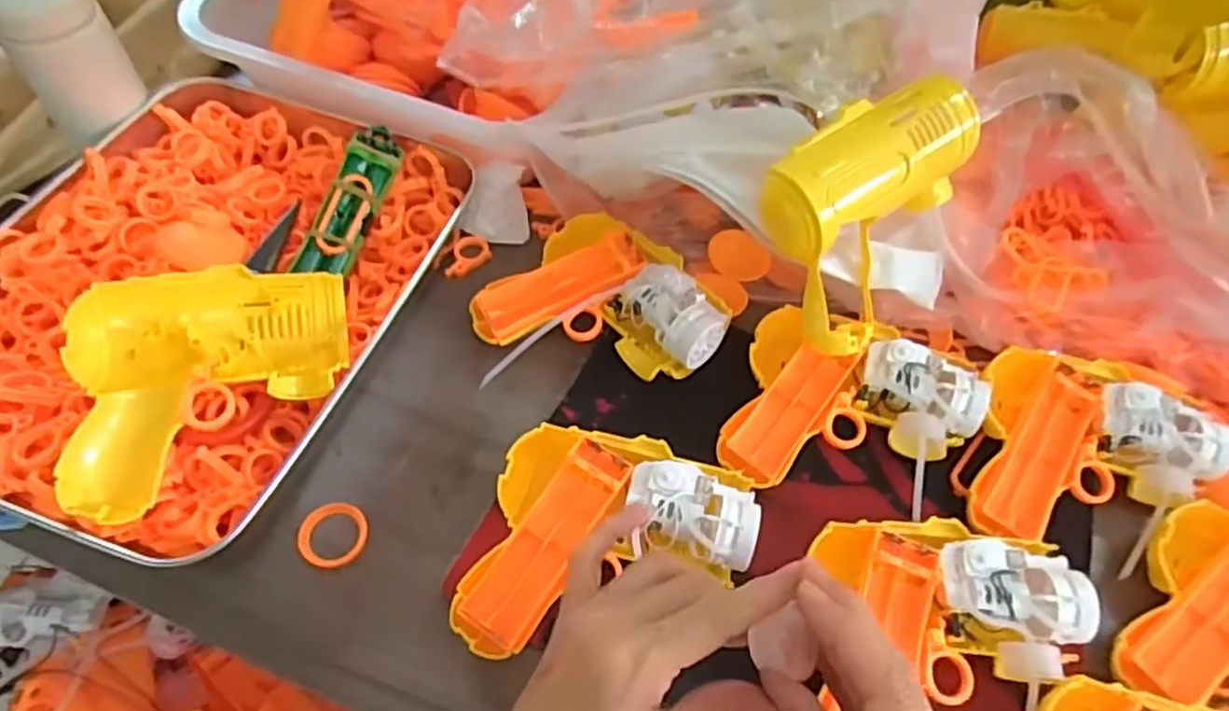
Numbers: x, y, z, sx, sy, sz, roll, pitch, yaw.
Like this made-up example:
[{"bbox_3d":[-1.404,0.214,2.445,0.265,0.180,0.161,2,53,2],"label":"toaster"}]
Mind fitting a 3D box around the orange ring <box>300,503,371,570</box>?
[{"bbox_3d":[-0.153,0.097,0.389,0.037,0.004,0.036,2,57,-3],"label":"orange ring"}]

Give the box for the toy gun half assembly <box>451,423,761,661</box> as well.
[{"bbox_3d":[-0.001,0.098,0.366,0.135,0.038,0.113,10,57,2],"label":"toy gun half assembly"}]

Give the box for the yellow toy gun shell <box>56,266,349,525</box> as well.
[{"bbox_3d":[-0.210,0.013,0.372,0.128,0.047,0.122,-8,58,-9],"label":"yellow toy gun shell"}]

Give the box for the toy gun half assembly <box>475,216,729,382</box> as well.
[{"bbox_3d":[-0.005,-0.044,0.457,0.157,0.035,0.103,12,57,4],"label":"toy gun half assembly"}]

